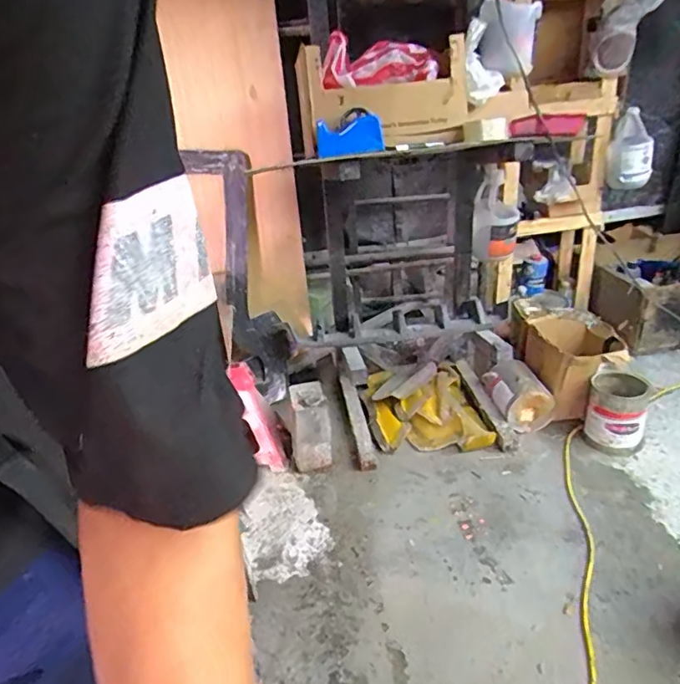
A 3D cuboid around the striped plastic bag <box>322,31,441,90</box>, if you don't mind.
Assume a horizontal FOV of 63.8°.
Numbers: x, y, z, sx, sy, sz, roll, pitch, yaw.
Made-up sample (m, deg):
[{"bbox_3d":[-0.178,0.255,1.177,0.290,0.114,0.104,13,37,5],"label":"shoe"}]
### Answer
[{"bbox_3d":[0.125,-0.785,1.528,0.292,0.111,0.333,2,28,11],"label":"striped plastic bag"}]

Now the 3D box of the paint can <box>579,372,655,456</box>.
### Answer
[{"bbox_3d":[0.874,0.222,1.728,0.170,0.201,0.191,15,34,29],"label":"paint can"}]

